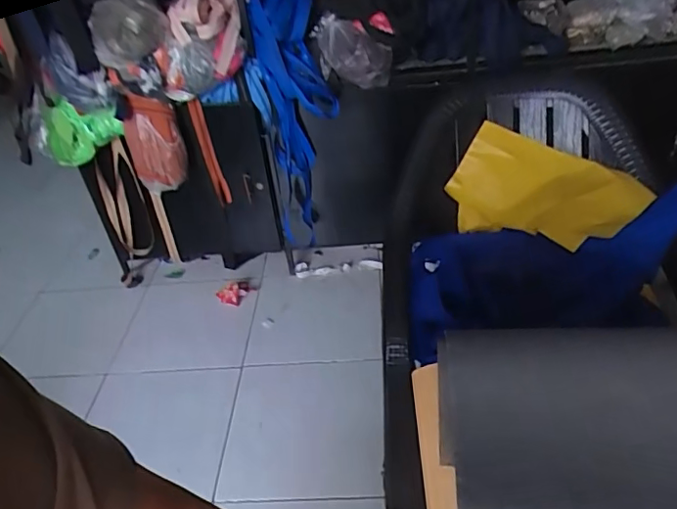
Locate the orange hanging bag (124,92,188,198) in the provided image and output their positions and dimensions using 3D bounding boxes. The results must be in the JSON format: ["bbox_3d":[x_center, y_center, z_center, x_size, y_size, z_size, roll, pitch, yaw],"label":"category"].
[{"bbox_3d":[-0.496,-0.285,1.466,0.156,0.275,0.039,4,33,9],"label":"orange hanging bag"}]

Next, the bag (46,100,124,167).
[{"bbox_3d":[-0.696,-0.332,1.496,0.223,0.168,0.043,-2,35,5],"label":"bag"}]

